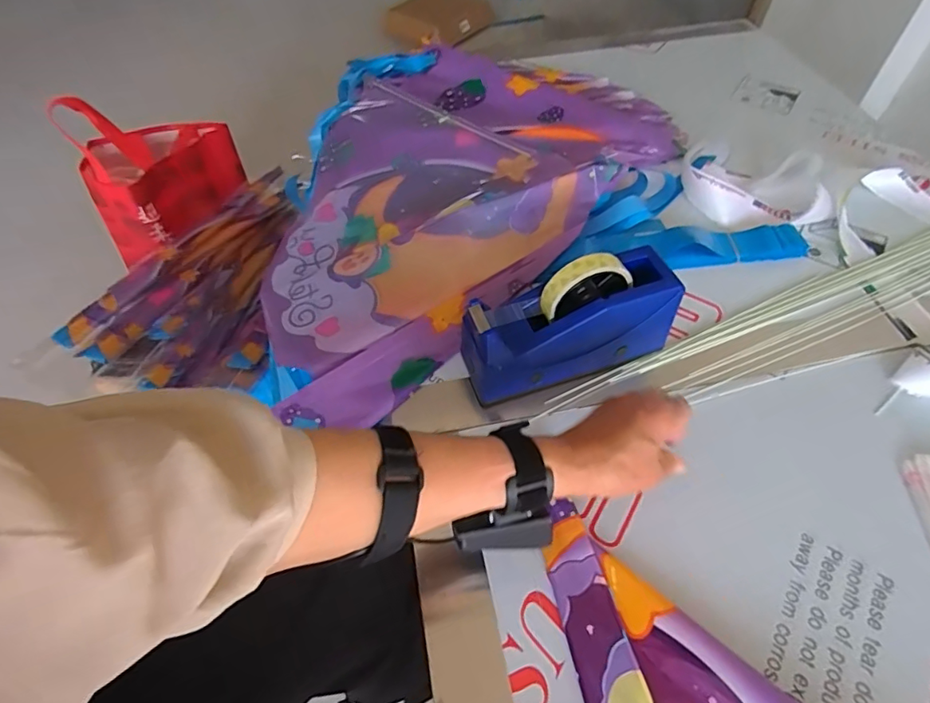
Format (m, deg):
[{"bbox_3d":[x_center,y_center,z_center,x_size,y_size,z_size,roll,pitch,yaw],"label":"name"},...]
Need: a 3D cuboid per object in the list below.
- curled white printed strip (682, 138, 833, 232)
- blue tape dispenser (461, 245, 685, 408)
[{"bbox_3d":[0.381,-0.223,0.677,0.174,0.050,0.138,13,54,11],"label":"curled white printed strip"},{"bbox_3d":[0.099,-0.030,0.501,0.201,0.119,0.071,-18,54,-11],"label":"blue tape dispenser"}]

